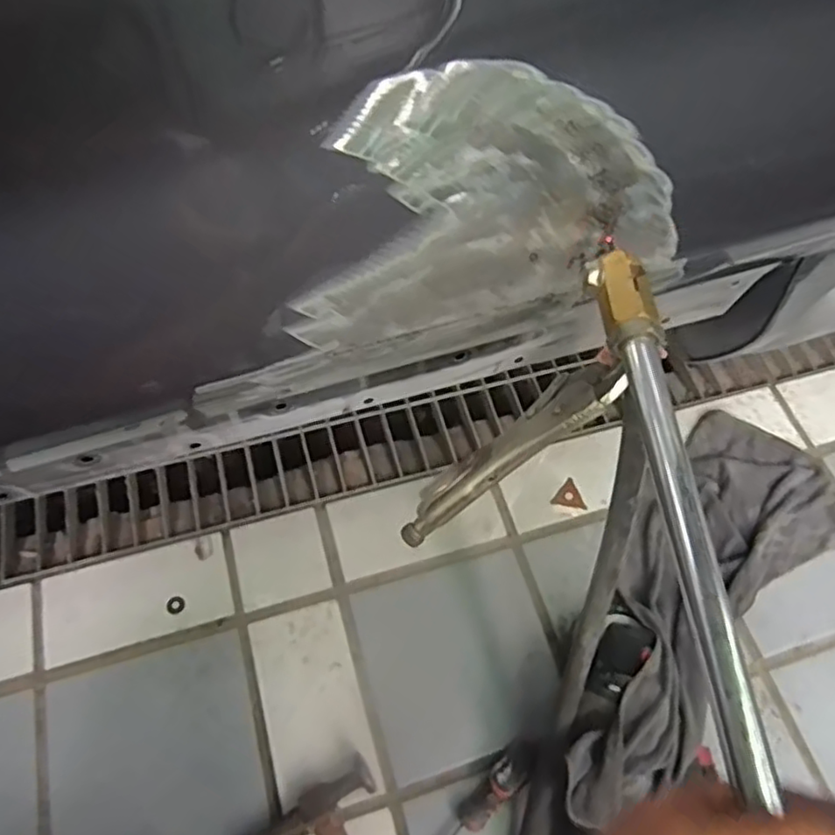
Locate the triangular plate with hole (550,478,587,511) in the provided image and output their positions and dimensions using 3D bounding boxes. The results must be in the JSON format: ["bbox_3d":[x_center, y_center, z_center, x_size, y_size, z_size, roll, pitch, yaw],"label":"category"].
[{"bbox_3d":[0.194,0.102,0.823,0.040,0.011,0.042,36,66,18],"label":"triangular plate with hole"}]

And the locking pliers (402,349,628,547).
[{"bbox_3d":[0.058,0.028,0.470,0.193,0.037,0.049,-41,61,24],"label":"locking pliers"}]

